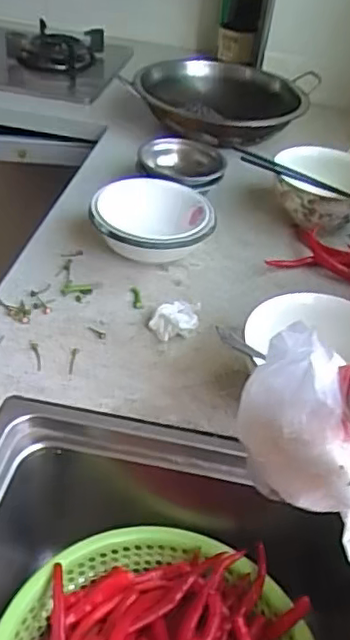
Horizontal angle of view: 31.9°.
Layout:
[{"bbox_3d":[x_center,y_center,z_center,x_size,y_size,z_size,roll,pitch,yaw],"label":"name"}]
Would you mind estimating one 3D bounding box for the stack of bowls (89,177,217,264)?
[{"bbox_3d":[-0.035,-0.133,0.866,0.151,0.071,0.165,-11,46,-19],"label":"stack of bowls"}]

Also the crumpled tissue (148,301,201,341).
[{"bbox_3d":[0.001,0.000,0.750,0.059,0.029,0.043,-23,48,-31],"label":"crumpled tissue"}]

